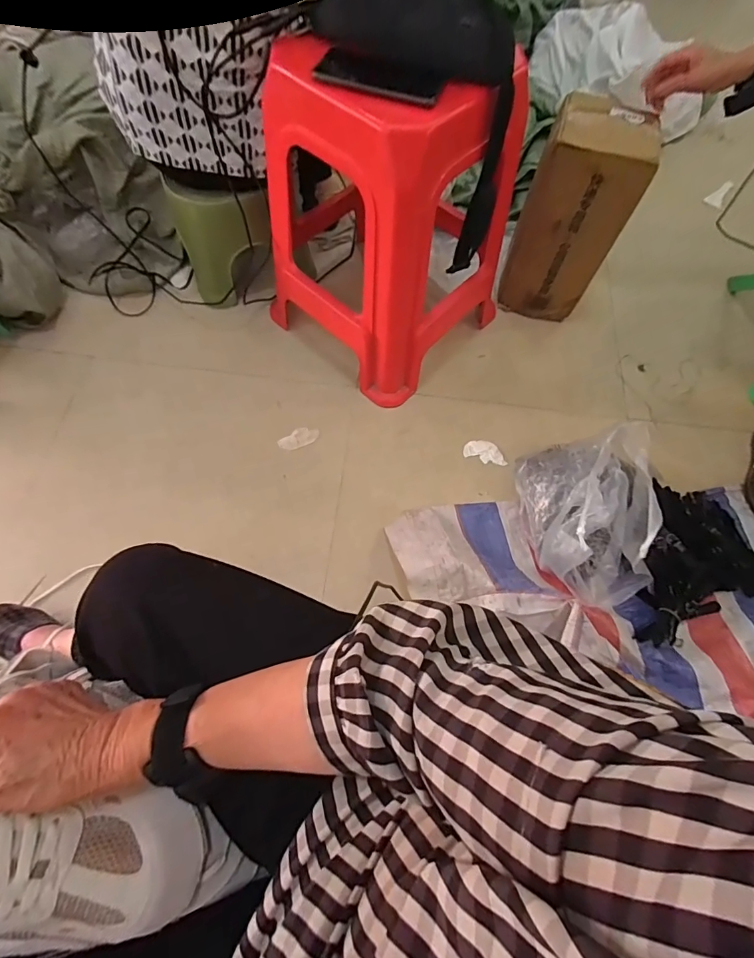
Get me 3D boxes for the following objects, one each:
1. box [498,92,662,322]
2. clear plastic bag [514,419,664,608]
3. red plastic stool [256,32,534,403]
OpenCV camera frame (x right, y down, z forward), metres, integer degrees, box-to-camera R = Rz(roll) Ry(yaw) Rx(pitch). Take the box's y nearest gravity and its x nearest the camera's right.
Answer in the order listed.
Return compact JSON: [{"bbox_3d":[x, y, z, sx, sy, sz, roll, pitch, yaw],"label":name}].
[{"bbox_3d":[0.387,-0.521,0.892,0.182,0.384,0.146,16,67,6],"label":"box"},{"bbox_3d":[0.365,0.053,0.738,0.165,0.199,0.284,-6,67,-3],"label":"clear plastic bag"},{"bbox_3d":[0.016,-0.475,0.808,0.370,0.477,0.354,41,72,15],"label":"red plastic stool"}]

